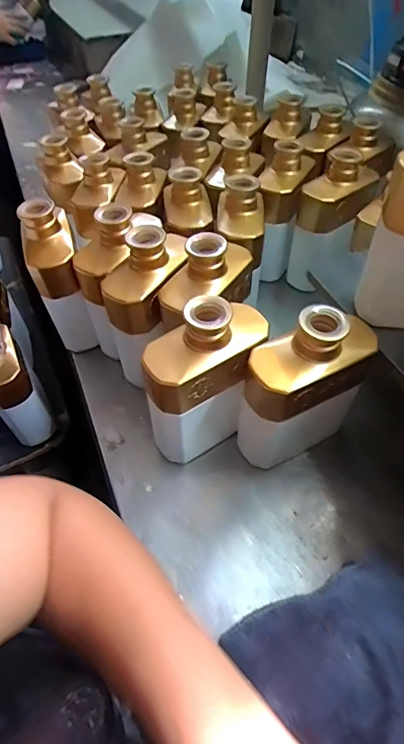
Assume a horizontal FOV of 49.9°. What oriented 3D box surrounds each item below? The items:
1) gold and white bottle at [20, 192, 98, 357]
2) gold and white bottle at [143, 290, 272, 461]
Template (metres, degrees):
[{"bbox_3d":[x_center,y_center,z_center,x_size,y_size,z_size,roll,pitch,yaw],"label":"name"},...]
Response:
[{"bbox_3d":[-0.156,-0.105,0.480,0.044,0.166,0.076,-15,51,-7],"label":"gold and white bottle"},{"bbox_3d":[0.005,0.013,0.396,0.111,0.177,0.045,-24,52,-16],"label":"gold and white bottle"}]

